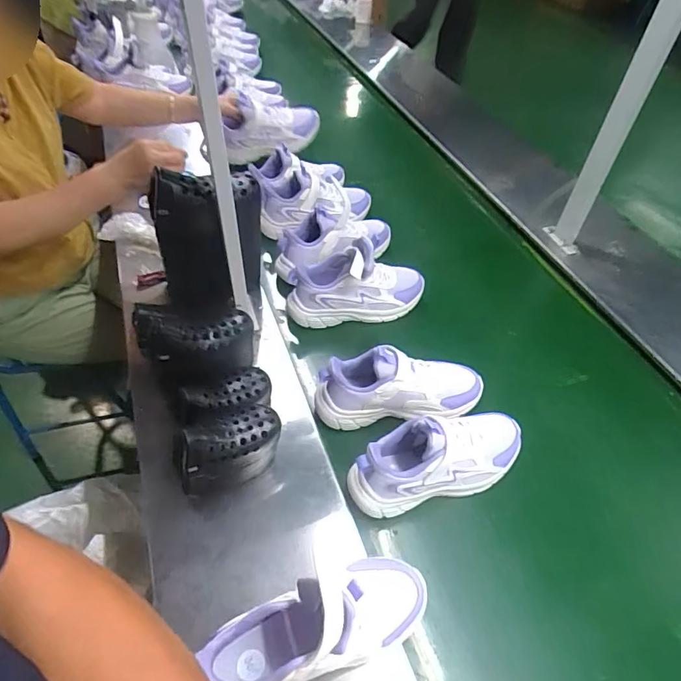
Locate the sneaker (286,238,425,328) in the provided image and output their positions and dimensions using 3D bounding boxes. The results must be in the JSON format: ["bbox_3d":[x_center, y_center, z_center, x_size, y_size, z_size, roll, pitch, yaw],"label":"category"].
[{"bbox_3d":[0.027,-0.101,0.825,0.249,0.148,0.089,-9,51,-6],"label":"sneaker"}]

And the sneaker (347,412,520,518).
[{"bbox_3d":[0.129,0.149,0.616,0.242,0.131,0.082,-14,51,-11],"label":"sneaker"}]

